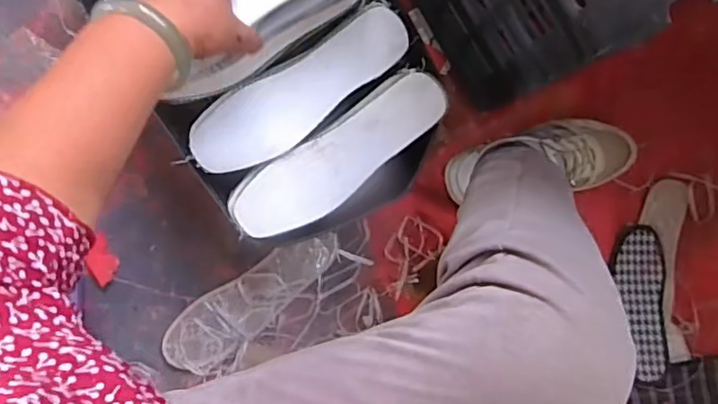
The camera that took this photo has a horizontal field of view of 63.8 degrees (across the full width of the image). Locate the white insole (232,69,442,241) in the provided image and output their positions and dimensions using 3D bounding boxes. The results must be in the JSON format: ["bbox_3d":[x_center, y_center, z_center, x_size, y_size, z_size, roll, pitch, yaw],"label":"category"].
[{"bbox_3d":[-0.018,-0.042,0.568,0.230,0.018,0.072,-33,95,0],"label":"white insole"}]

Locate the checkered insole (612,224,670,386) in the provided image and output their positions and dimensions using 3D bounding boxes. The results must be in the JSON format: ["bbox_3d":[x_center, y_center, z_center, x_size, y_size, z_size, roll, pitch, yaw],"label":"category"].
[{"bbox_3d":[0.378,0.134,0.764,0.065,0.022,0.202,-3,80,0],"label":"checkered insole"}]

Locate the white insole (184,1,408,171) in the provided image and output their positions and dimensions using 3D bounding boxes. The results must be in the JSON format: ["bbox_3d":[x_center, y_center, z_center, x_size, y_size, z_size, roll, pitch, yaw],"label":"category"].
[{"bbox_3d":[-0.055,-0.104,0.560,0.228,0.020,0.074,-32,95,0],"label":"white insole"}]

